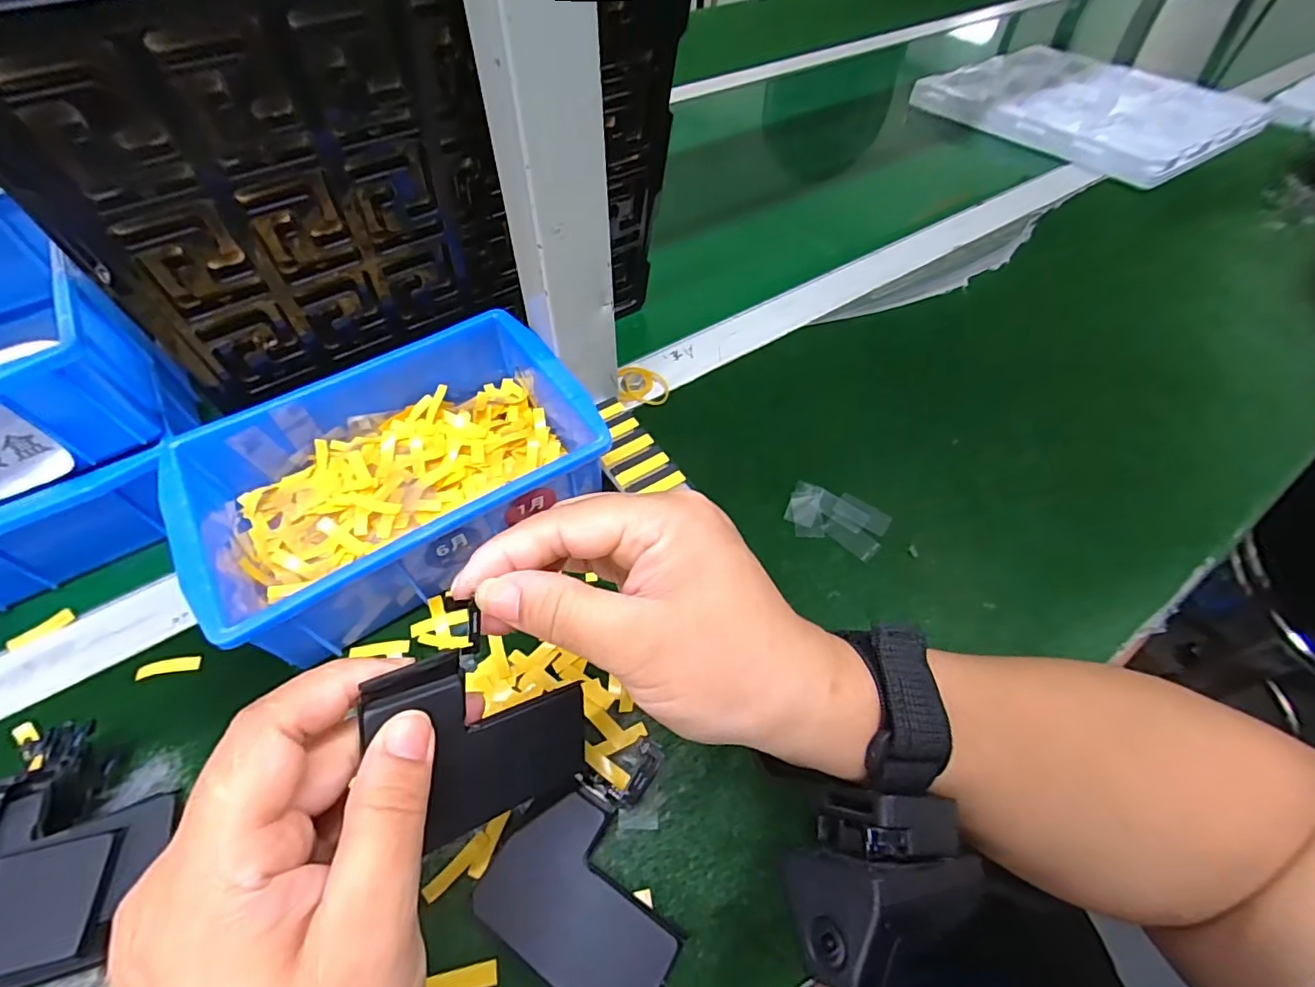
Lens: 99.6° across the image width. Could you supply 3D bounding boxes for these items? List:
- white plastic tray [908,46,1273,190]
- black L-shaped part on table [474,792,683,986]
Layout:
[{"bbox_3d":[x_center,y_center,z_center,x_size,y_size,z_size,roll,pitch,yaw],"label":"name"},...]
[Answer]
[{"bbox_3d":[0.527,-0.477,0.676,0.285,0.023,0.315,-28,57,-18],"label":"white plastic tray"},{"bbox_3d":[-0.027,0.155,0.212,0.074,0.009,0.053,29,58,19],"label":"black L-shaped part on table"}]

